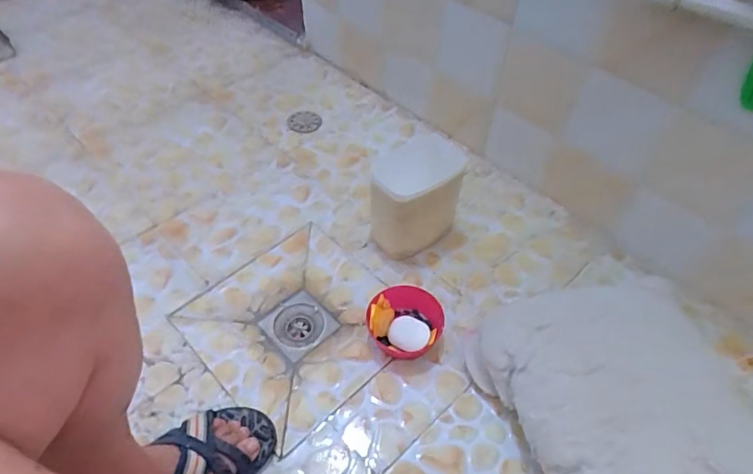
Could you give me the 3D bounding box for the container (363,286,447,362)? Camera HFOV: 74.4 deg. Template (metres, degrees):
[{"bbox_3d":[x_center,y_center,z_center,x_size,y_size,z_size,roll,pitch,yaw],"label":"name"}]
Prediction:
[{"bbox_3d":[0.045,0.131,0.765,0.110,0.045,0.101,1,50,-1],"label":"container"}]

